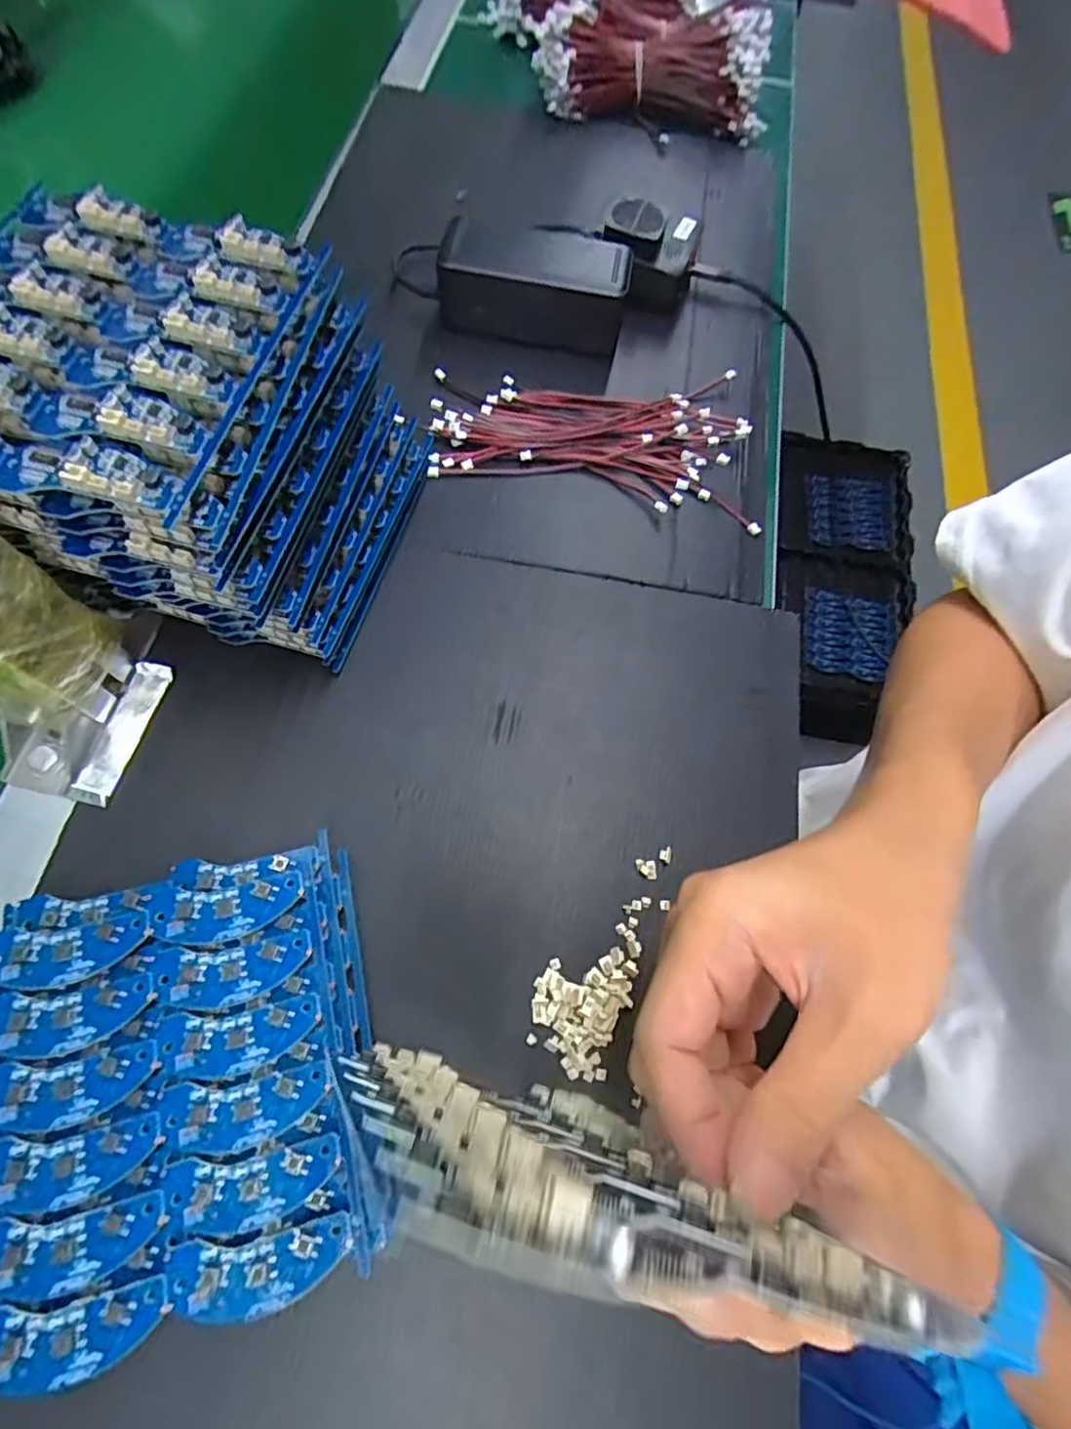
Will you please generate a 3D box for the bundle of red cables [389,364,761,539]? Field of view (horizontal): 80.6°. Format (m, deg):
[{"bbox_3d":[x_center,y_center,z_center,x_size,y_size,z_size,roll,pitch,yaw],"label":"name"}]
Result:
[{"bbox_3d":[0.033,-0.184,0.417,0.213,0.018,0.118,1,68,-1],"label":"bundle of red cables"}]

